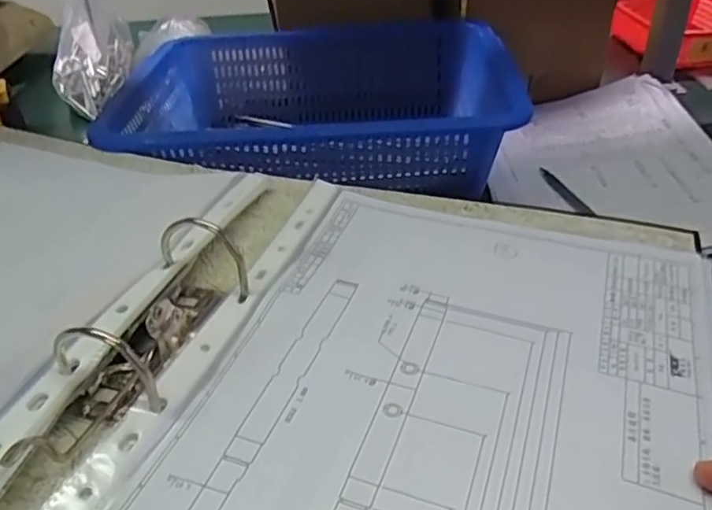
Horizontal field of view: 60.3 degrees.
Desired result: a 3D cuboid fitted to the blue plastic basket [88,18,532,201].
[{"bbox_3d":[-0.044,-0.135,0.600,0.362,0.101,0.263,-2,37,1],"label":"blue plastic basket"}]

